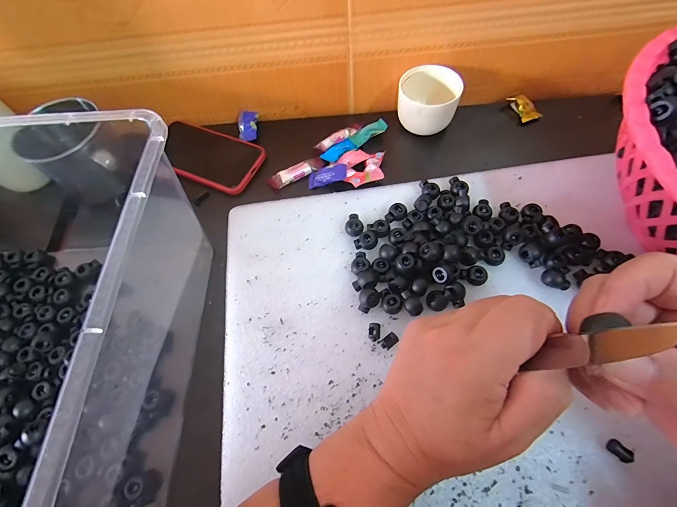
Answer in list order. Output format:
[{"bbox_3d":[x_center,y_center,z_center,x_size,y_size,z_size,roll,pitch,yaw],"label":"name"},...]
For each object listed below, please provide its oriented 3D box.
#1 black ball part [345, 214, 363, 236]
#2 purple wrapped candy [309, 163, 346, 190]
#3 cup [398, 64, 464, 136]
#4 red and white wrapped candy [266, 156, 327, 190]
[{"bbox_3d":[0.015,-0.027,0.320,0.017,0.012,0.023,-4,64,1],"label":"black ball part"},{"bbox_3d":[-0.013,-0.086,0.358,0.045,0.007,0.021,-16,63,12],"label":"purple wrapped candy"},{"bbox_3d":[0.102,-0.174,0.380,0.067,0.052,0.074,18,66,12],"label":"cup"},{"bbox_3d":[-0.047,-0.093,0.366,0.065,0.007,0.018,-27,65,-10],"label":"red and white wrapped candy"}]

